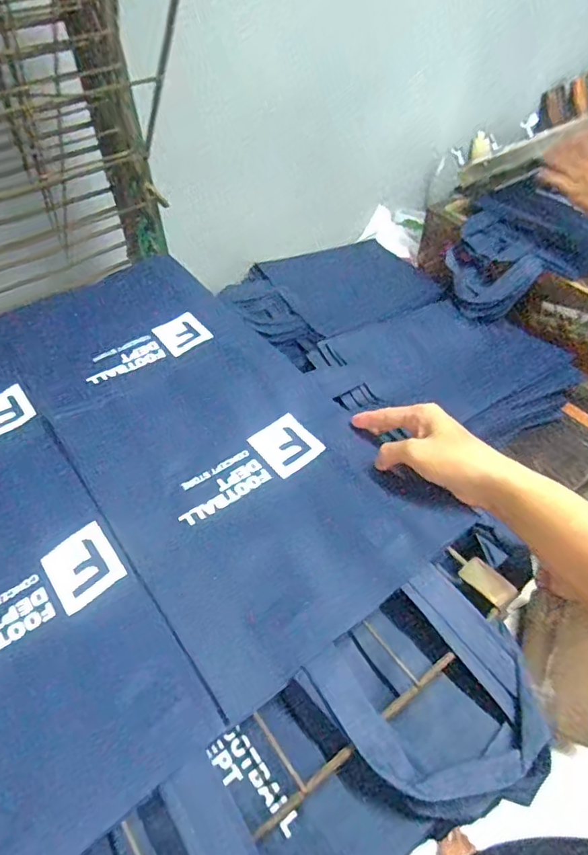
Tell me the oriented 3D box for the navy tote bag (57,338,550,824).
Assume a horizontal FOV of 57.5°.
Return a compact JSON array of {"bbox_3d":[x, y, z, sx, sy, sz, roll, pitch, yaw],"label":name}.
[{"bbox_3d":[-0.006,0.085,0.463,0.242,0.023,0.473,-30,55,-23],"label":"navy tote bag"}]

